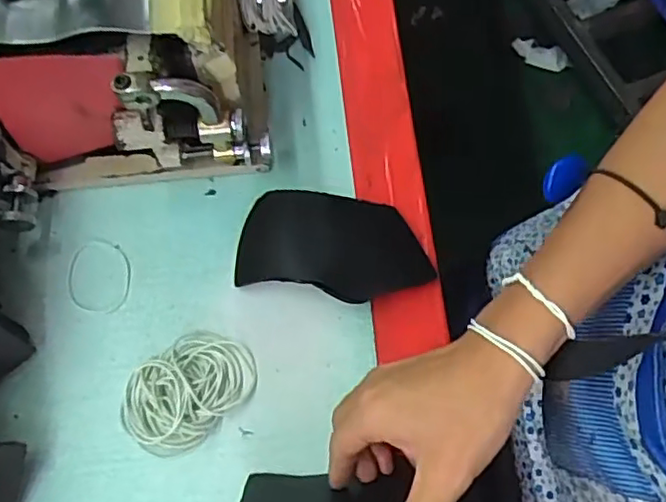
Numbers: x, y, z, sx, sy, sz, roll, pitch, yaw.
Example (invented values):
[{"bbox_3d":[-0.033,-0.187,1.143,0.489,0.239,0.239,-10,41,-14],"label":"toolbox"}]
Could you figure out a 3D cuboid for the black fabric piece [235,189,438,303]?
[{"bbox_3d":[0.002,-0.004,0.464,0.139,0.019,0.082,11,68,3],"label":"black fabric piece"}]

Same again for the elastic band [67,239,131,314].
[{"bbox_3d":[-0.177,0.018,0.464,0.049,0.004,0.060,-6,68,-3],"label":"elastic band"}]

